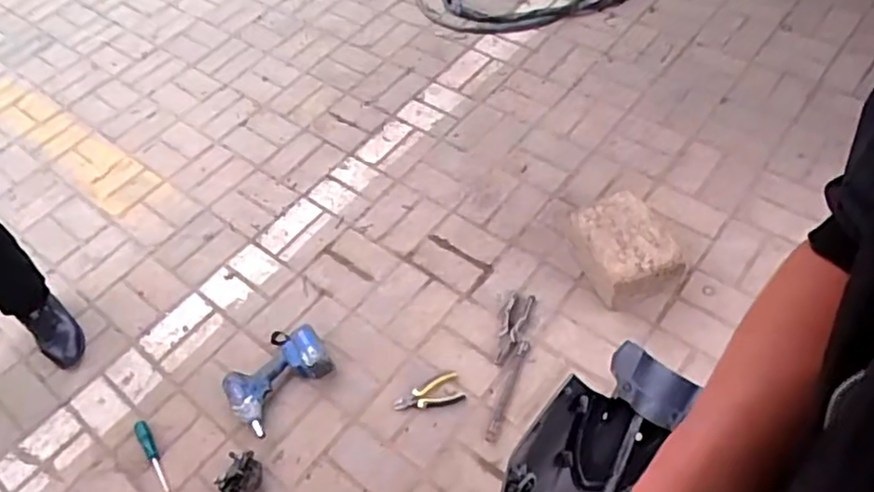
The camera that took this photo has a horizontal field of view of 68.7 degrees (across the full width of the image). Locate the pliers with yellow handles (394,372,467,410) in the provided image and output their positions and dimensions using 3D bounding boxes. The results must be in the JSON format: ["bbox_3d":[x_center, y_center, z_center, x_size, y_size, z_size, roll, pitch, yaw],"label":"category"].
[{"bbox_3d":[-0.021,0.348,1.494,0.162,0.014,0.083,-18,53,-9],"label":"pliers with yellow handles"}]

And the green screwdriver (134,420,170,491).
[{"bbox_3d":[-0.651,0.480,1.461,0.030,0.036,0.181,-28,56,-16],"label":"green screwdriver"}]

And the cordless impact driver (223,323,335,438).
[{"bbox_3d":[-0.388,0.297,1.537,0.262,0.084,0.207,-40,59,-23],"label":"cordless impact driver"}]

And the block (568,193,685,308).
[{"bbox_3d":[0.503,0.016,1.756,0.241,0.172,0.299,-19,53,-7],"label":"block"}]

